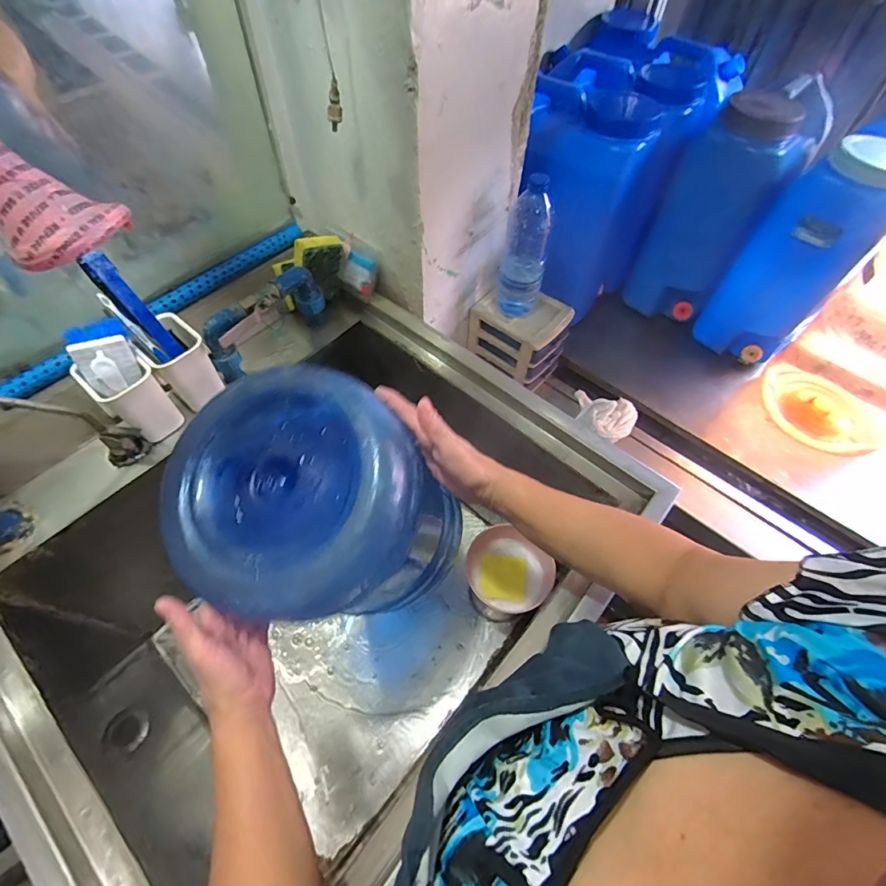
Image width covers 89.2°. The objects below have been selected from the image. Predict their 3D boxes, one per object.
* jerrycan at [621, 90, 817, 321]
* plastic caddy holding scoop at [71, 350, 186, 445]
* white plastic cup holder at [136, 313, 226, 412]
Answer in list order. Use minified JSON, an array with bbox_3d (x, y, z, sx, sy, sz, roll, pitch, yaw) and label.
[{"bbox_3d":[0.557,-0.464,0.929,0.182,0.390,0.252,35,65,18],"label":"jerrycan"},{"bbox_3d":[-0.408,-0.058,0.601,0.060,0.115,0.072,40,66,21],"label":"plastic caddy holding scoop"},{"bbox_3d":[-0.362,-0.106,0.626,0.067,0.114,0.076,35,65,18],"label":"white plastic cup holder"}]

